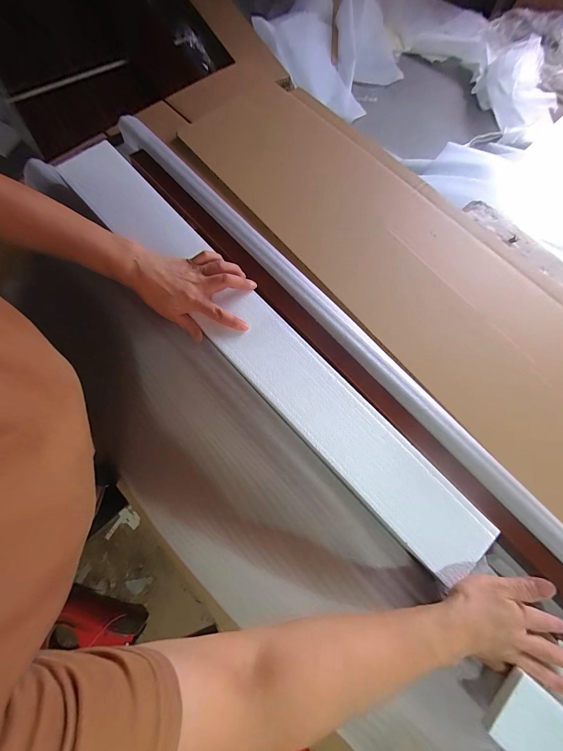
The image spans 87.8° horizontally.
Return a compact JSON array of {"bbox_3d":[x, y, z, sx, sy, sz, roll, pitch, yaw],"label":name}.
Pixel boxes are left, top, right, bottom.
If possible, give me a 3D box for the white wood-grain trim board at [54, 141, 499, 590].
[{"bbox_3d":[-0.032,-0.055,0.404,0.095,0.019,0.756,-43,83,-12],"label":"white wood-grain trim board"}]

